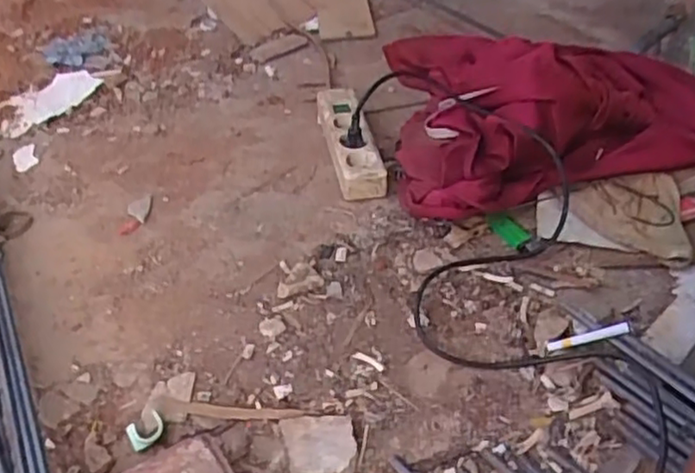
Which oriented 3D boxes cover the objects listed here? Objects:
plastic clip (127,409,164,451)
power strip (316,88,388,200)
[{"bbox_3d":[-0.191,0.185,0.639,0.033,0.015,0.032,-22,49,-21],"label":"plastic clip"},{"bbox_3d":[0.002,-0.132,0.908,0.059,0.045,0.214,-8,46,-9],"label":"power strip"}]

